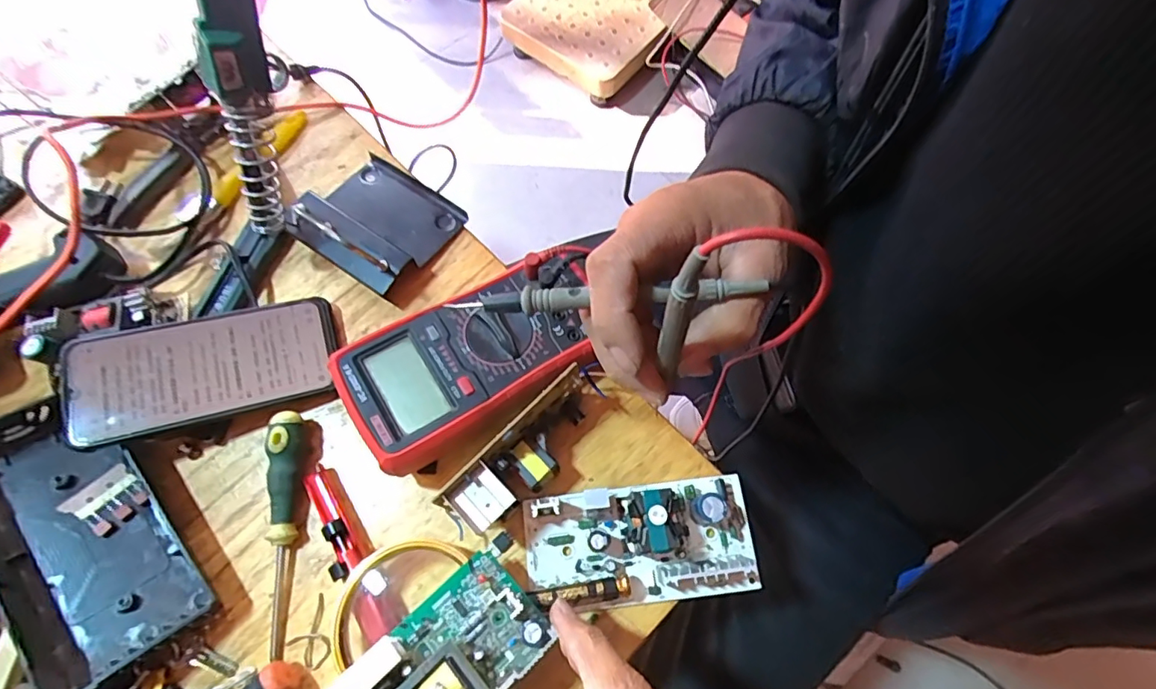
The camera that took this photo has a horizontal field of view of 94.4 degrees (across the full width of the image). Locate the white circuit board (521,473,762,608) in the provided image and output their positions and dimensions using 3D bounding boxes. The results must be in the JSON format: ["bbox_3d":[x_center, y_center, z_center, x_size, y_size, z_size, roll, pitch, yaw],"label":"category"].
[{"bbox_3d":[0.039,0.123,0.334,0.146,0.040,0.069,-5,69,-1],"label":"white circuit board"}]

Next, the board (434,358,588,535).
[{"bbox_3d":[-0.031,0.069,0.347,0.039,0.063,0.116,37,74,13],"label":"board"}]

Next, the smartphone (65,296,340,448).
[{"bbox_3d":[-0.256,0.014,0.371,0.161,0.012,0.075,-15,69,-20],"label":"smartphone"}]

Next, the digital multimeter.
[{"bbox_3d":[-0.062,0.005,0.367,0.185,0.041,0.093,-32,72,-11],"label":"digital multimeter"}]

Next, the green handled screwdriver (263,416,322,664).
[{"bbox_3d":[-0.190,0.119,0.348,0.024,0.026,0.148,-6,69,-2],"label":"green handled screwdriver"}]

